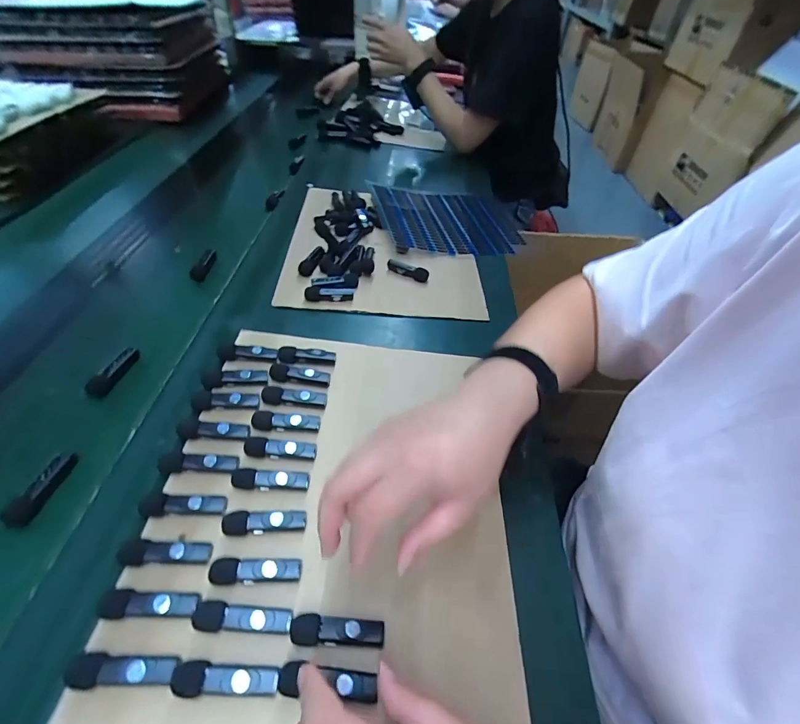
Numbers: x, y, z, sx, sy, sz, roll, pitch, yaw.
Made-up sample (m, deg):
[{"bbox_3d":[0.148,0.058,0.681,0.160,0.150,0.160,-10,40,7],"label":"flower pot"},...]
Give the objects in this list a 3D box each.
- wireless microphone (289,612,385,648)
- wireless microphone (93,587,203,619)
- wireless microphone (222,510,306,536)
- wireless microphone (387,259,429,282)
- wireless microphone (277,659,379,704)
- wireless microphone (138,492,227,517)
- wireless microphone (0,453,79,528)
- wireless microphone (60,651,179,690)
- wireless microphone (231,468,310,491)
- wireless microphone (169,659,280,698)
[{"bbox_3d":[-0.044,0.189,0.271,0.064,0.011,0.018,4,48,0],"label":"wireless microphone"},{"bbox_3d":[-0.175,0.168,0.268,0.061,0.010,0.017,3,48,-1],"label":"wireless microphone"},{"bbox_3d":[-0.111,0.130,0.315,0.062,0.011,0.017,-2,48,-5],"label":"wireless microphone"},{"bbox_3d":[0.012,-0.136,0.578,0.064,0.020,0.016,24,51,18],"label":"wireless microphone"},{"bbox_3d":[-0.047,0.210,0.253,0.064,0.013,0.018,7,48,-1],"label":"wireless microphone"},{"bbox_3d":[-0.178,0.117,0.316,0.064,0.013,0.016,1,48,-3],"label":"wireless microphone"},{"bbox_3d":[-0.304,0.107,0.328,0.016,0.014,0.065,12,48,8],"label":"wireless microphone"},{"bbox_3d":[-0.177,0.196,0.244,0.061,0.011,0.017,3,48,-1],"label":"wireless microphone"},{"bbox_3d":[-0.114,0.103,0.339,0.066,0.011,0.015,2,48,-2],"label":"wireless microphone"},{"bbox_3d":[-0.112,0.204,0.247,0.066,0.011,0.018,4,48,0],"label":"wireless microphone"}]

